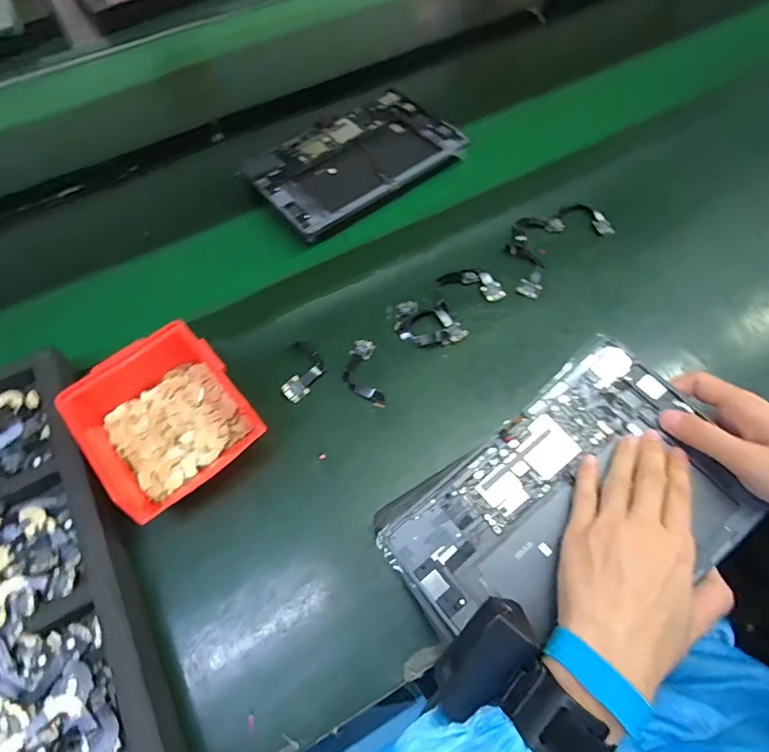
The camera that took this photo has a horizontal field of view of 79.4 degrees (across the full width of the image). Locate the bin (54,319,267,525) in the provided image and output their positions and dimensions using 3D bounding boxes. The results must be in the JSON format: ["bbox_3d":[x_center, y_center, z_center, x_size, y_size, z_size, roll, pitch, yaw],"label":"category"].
[{"bbox_3d":[-0.192,0.033,0.408,0.125,0.059,0.143,-40,68,-16],"label":"bin"}]

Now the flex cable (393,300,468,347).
[{"bbox_3d":[0.047,-0.056,0.485,0.071,0.011,0.053,-6,60,0],"label":"flex cable"}]

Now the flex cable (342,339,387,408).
[{"bbox_3d":[-0.023,-0.002,0.460,0.036,0.007,0.077,-9,60,-2],"label":"flex cable"}]

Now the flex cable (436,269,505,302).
[{"bbox_3d":[0.097,-0.103,0.505,0.072,0.008,0.031,15,63,12],"label":"flex cable"}]

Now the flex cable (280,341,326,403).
[{"bbox_3d":[-0.079,-0.005,0.462,0.035,0.006,0.066,5,61,6],"label":"flex cable"}]

